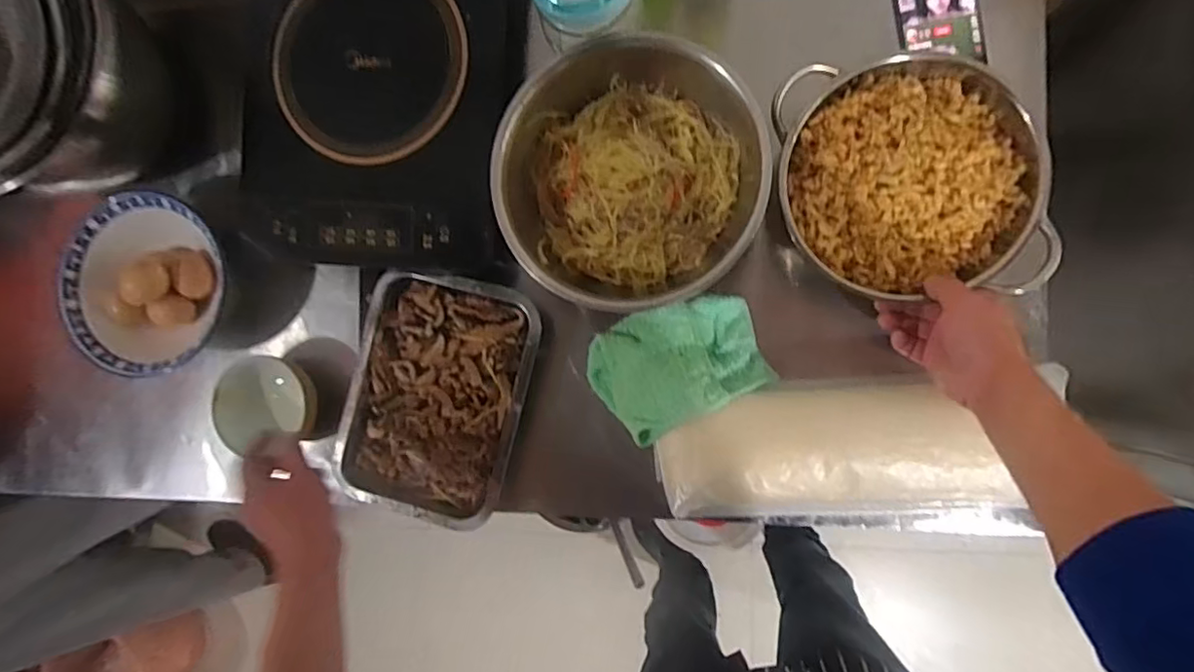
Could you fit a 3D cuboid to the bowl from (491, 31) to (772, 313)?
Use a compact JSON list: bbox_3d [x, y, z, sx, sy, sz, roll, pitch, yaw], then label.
[{"bbox_3d":[0.028,-0.148,0.553,0.245,0.102,0.237,0,88,7],"label":"bowl"}]

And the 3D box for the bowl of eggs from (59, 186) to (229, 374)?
[{"bbox_3d":[-0.482,-0.055,0.631,0.160,0.055,0.184,-7,87,7],"label":"bowl of eggs"}]

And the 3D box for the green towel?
[{"bbox_3d":[0.079,0.025,0.586,0.169,0.045,0.119,-29,85,5],"label":"green towel"}]

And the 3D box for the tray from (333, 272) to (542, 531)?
[{"bbox_3d":[-0.167,0.066,0.622,0.186,0.042,0.248,12,89,7],"label":"tray"}]

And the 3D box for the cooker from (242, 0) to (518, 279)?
[{"bbox_3d":[-0.236,-0.245,0.605,0.283,0.044,0.357,-1,88,7],"label":"cooker"}]

